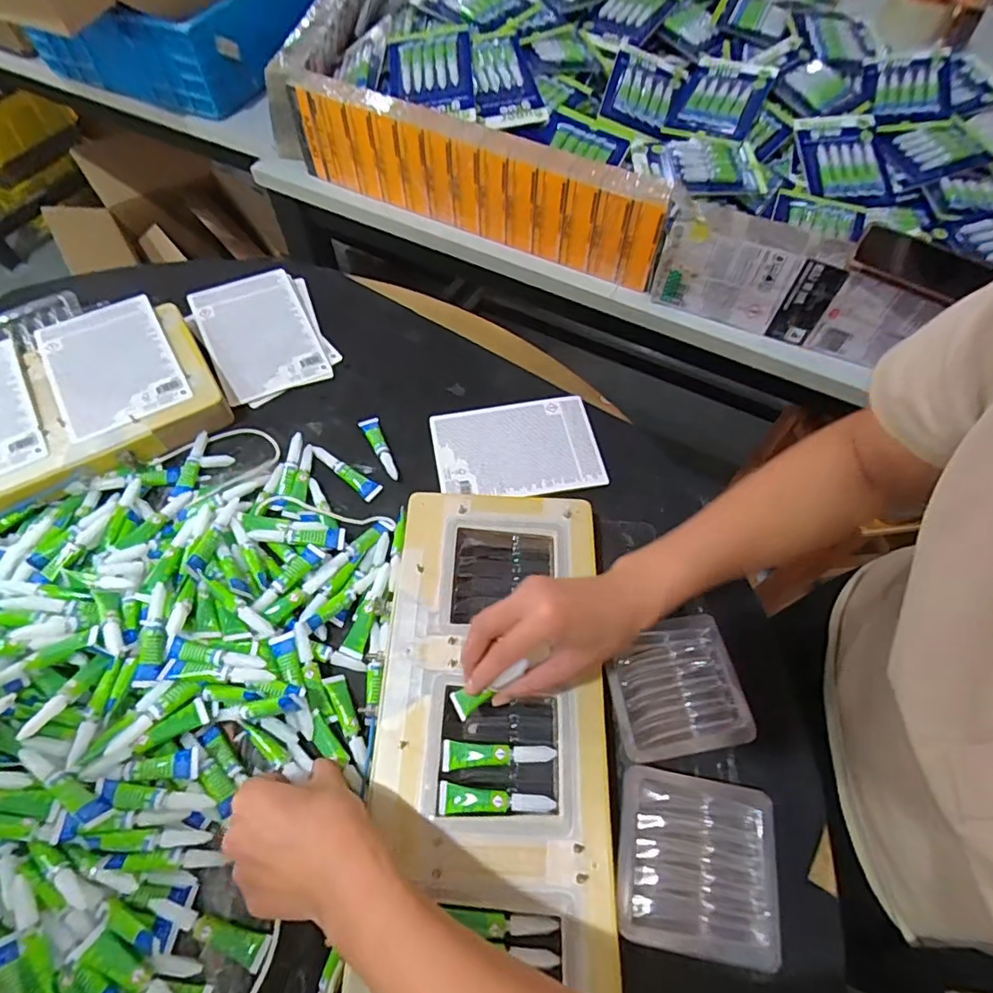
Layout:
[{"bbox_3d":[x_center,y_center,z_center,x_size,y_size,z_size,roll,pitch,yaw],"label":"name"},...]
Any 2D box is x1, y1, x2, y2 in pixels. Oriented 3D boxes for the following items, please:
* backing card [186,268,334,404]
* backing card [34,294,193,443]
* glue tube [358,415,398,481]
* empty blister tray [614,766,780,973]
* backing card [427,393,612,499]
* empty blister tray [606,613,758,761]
[{"bbox_3d":[-0.273,-0.188,0.633,0.113,0.006,0.162,-24,73,-15],"label":"backing card"},{"bbox_3d":[-0.401,-0.142,0.569,0.115,0.010,0.173,-28,64,-16],"label":"backing card"},{"bbox_3d":[-0.122,-0.049,0.567,0.019,0.013,0.078,-20,62,-12],"label":"glue tube"},{"bbox_3d":[0.141,0.254,0.382,0.108,0.011,0.103,10,60,5],"label":"empty blister tray"},{"bbox_3d":[0.022,-0.049,0.574,0.167,0.007,0.113,-8,63,-6],"label":"backing card"},{"bbox_3d":[0.147,0.153,0.449,0.106,0.016,0.101,-7,60,-5],"label":"empty blister tray"}]

